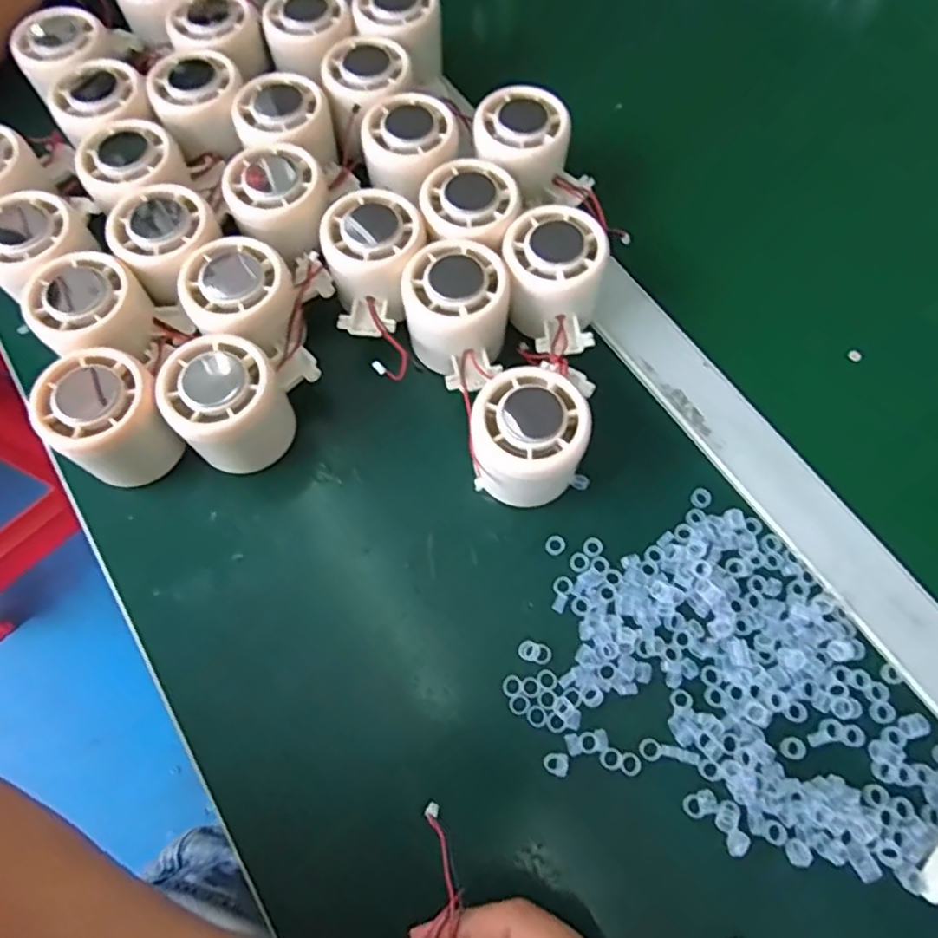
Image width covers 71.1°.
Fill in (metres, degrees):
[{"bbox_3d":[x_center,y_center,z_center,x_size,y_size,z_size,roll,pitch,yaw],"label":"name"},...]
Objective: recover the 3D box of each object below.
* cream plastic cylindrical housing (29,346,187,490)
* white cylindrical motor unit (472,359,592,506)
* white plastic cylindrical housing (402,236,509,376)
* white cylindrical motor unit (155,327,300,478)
[{"bbox_3d":[-0.178,-0.024,0.332,0.053,0.059,0.049,0,69,0],"label":"cream plastic cylindrical housing"},{"bbox_3d":[0.030,-0.015,0.331,0.055,0.052,0.055,0,69,0],"label":"white cylindrical motor unit"},{"bbox_3d":[-0.007,-0.087,0.355,0.053,0.045,0.055,0,69,0],"label":"white plastic cylindrical housing"},{"bbox_3d":[-0.120,-0.029,0.336,0.054,0.058,0.059,-31,72,-11],"label":"white cylindrical motor unit"}]

